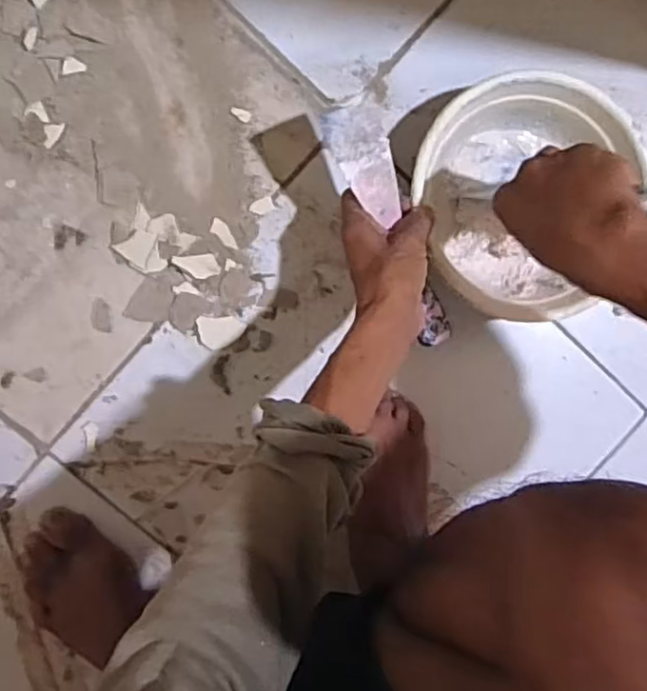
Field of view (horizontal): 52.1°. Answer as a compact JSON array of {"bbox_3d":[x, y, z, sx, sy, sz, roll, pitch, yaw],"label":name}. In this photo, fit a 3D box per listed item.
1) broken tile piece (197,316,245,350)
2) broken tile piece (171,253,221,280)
[{"bbox_3d":[-0.091,-0.011,0.590,0.040,0.004,0.028,2,96,-5],"label":"broken tile piece"},{"bbox_3d":[-0.110,-0.067,0.573,0.039,0.004,0.021,-8,103,-17],"label":"broken tile piece"}]

